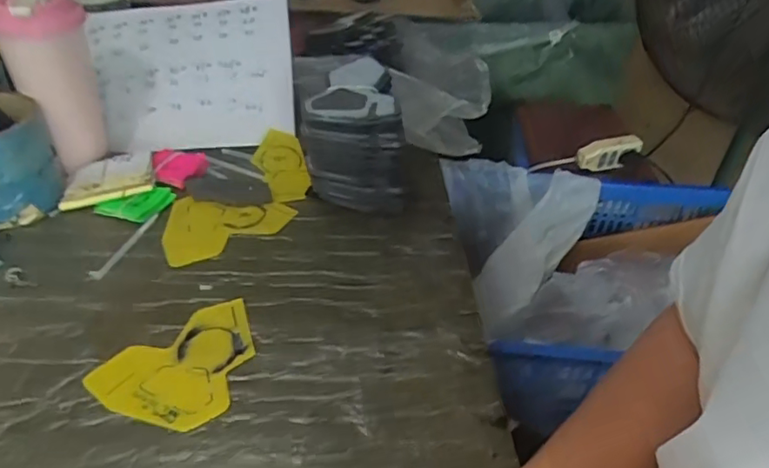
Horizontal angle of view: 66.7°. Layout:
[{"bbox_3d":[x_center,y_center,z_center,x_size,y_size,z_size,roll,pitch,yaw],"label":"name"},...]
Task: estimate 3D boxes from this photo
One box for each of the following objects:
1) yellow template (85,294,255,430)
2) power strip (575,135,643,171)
[{"bbox_3d":[-0.153,0.106,0.462,0.127,0.005,0.094,-28,48,-34],"label":"yellow template"},{"bbox_3d":[0.419,-0.151,1.089,0.128,0.060,0.030,-12,41,-19],"label":"power strip"}]

